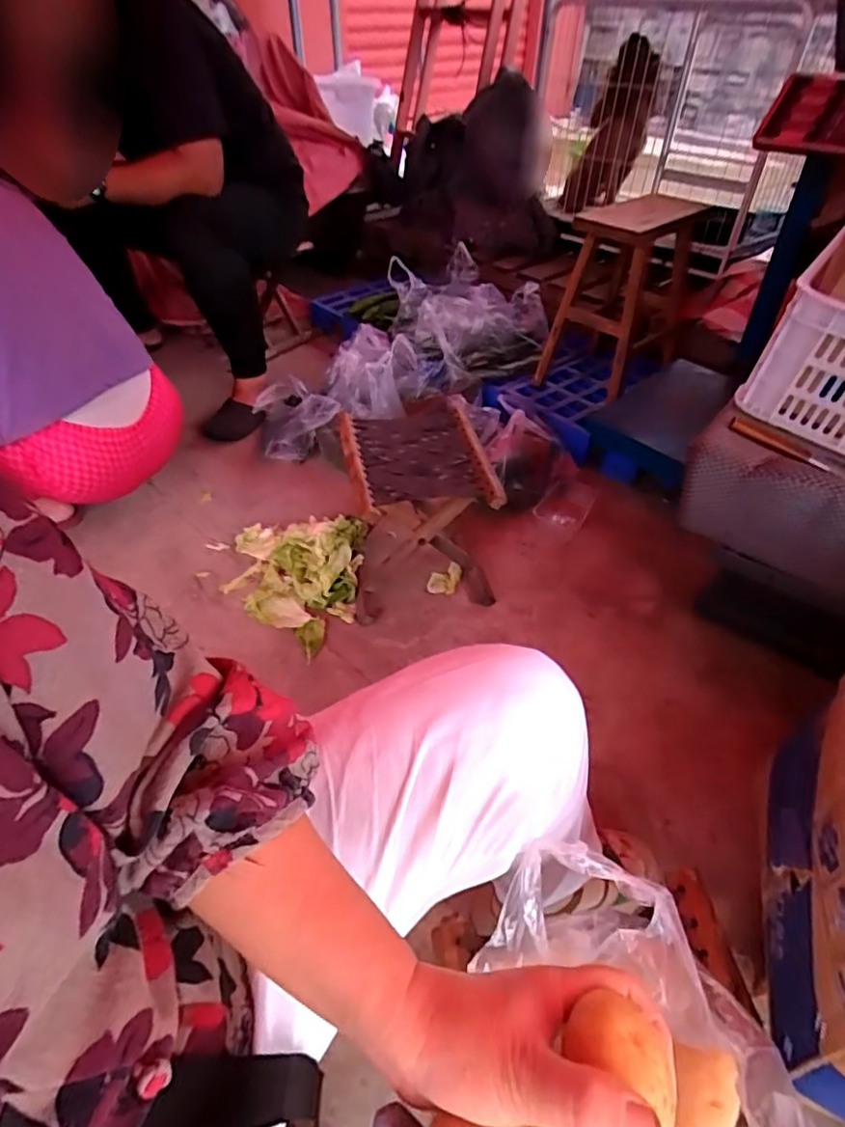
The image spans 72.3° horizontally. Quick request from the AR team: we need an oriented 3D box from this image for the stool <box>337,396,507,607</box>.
[{"bbox_3d":[-0.011,-0.129,1.222,0.291,0.284,0.409,-9,45,-12],"label":"stool"}]

